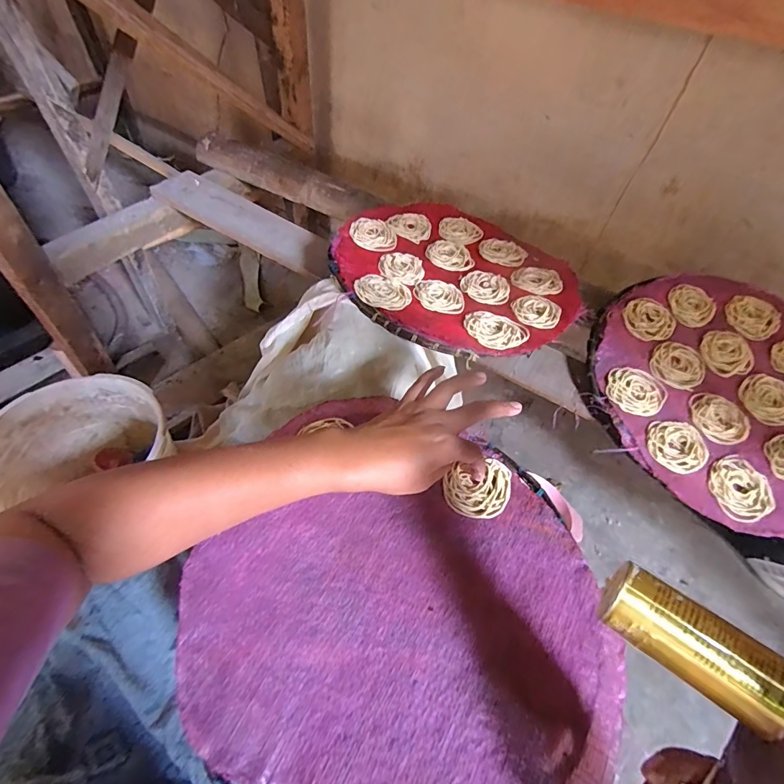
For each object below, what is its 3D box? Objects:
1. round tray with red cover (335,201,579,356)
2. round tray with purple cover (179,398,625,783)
[{"bbox_3d":[0.085,-0.177,0.602,0.322,0.036,0.345,3,52,-3],"label":"round tray with red cover"},{"bbox_3d":[0.016,0.169,0.349,0.327,0.016,0.312,21,53,11],"label":"round tray with purple cover"}]

